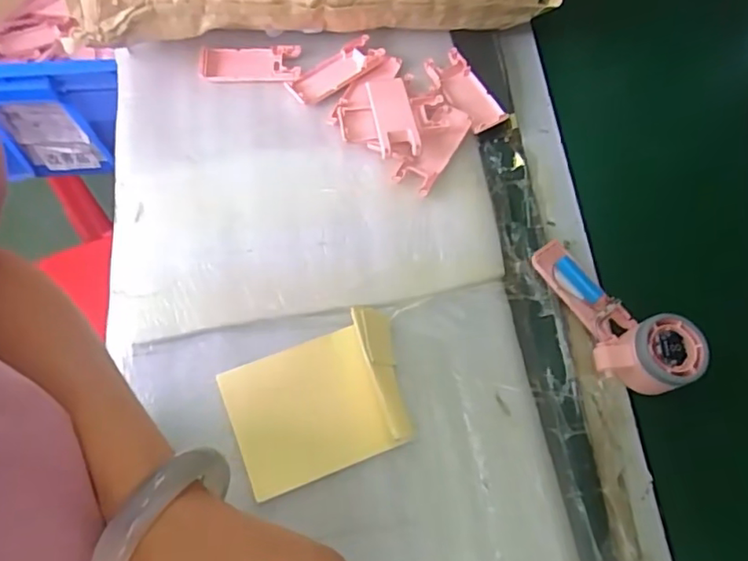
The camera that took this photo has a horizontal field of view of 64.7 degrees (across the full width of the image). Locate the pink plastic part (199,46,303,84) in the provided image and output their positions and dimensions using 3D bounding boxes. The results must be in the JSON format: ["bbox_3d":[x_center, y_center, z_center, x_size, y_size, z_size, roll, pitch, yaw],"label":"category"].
[{"bbox_3d":[-0.131,-0.229,0.624,0.104,0.011,0.041,0,68,-2],"label":"pink plastic part"}]

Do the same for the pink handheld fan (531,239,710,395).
[{"bbox_3d":[0.198,0.035,0.509,0.157,0.046,0.074,41,73,14],"label":"pink handheld fan"}]

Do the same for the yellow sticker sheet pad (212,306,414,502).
[{"bbox_3d":[-0.044,0.100,0.487,0.147,0.022,0.110,-20,70,-9],"label":"yellow sticker sheet pad"}]

